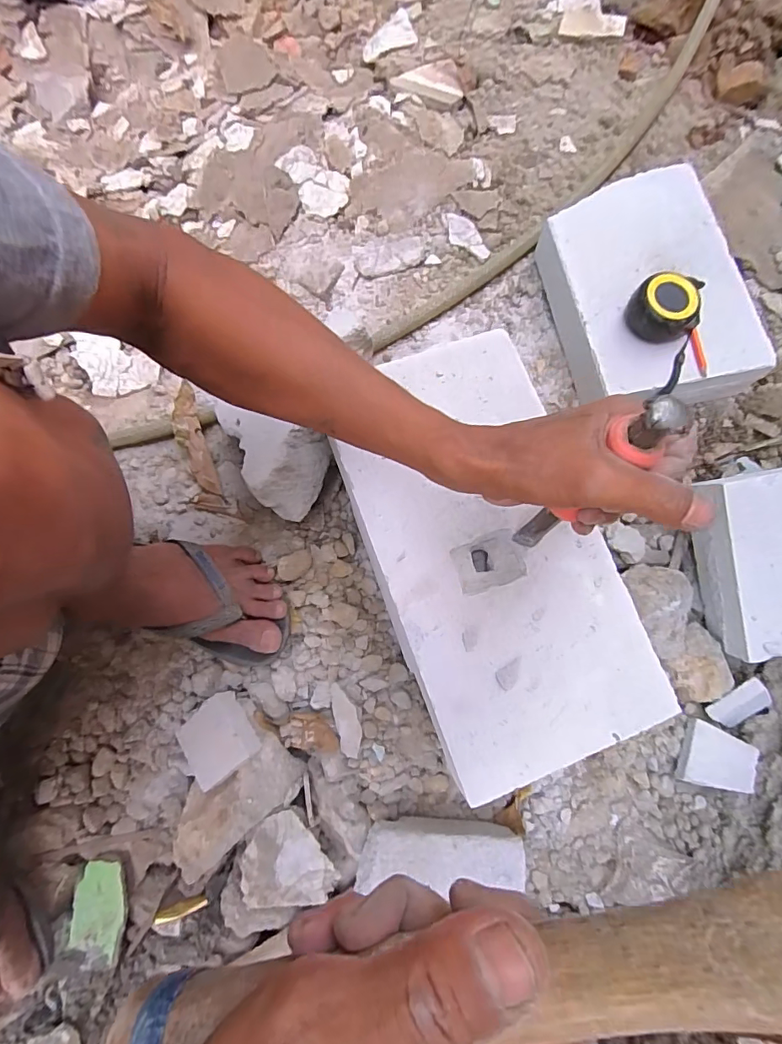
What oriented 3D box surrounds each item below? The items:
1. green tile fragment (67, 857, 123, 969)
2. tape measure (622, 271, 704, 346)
[{"bbox_3d":[-0.319,0.426,0.521,0.053,0.010,0.096,-2,78,-1],"label":"green tile fragment"},{"bbox_3d":[0.312,-0.243,0.542,0.078,0.038,0.073,7,78,1],"label":"tape measure"}]

